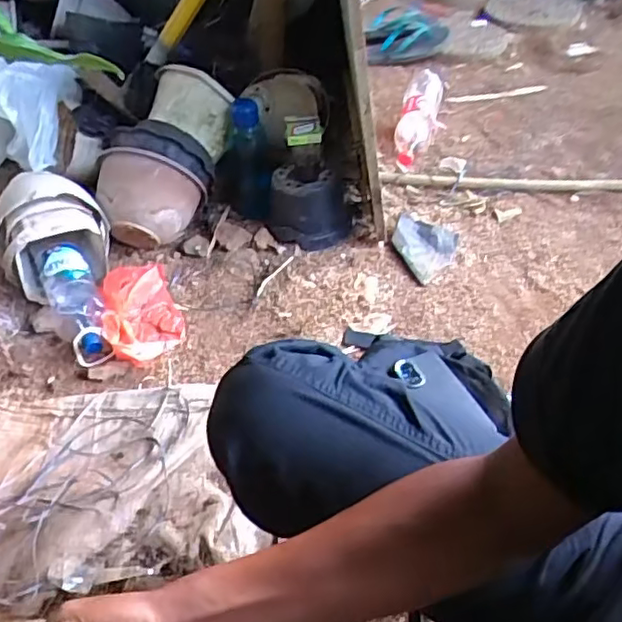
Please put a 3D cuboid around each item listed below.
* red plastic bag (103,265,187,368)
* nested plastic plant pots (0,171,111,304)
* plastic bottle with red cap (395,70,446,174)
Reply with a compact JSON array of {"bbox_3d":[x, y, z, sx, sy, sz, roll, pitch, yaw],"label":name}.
[{"bbox_3d":[-0.299,-0.007,1.096,0.130,0.071,0.207,-14,49,-12],"label":"red plastic bag"},{"bbox_3d":[-0.480,-0.160,1.134,0.196,0.150,0.185,-20,50,-17],"label":"nested plastic plant pots"},{"bbox_3d":[0.248,-0.431,1.414,0.097,0.070,0.294,14,67,12],"label":"plastic bottle with red cap"}]

